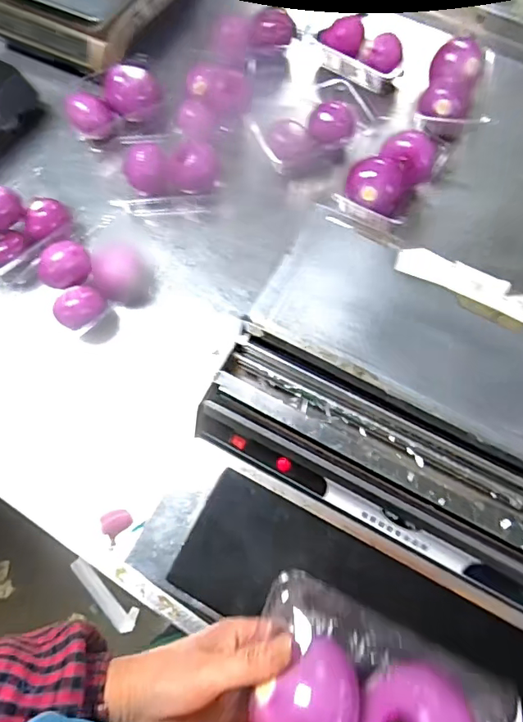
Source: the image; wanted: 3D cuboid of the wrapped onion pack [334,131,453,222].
[{"bbox_3d":[0.197,-0.279,0.776,0.107,0.065,0.179,30,72,11],"label":"wrapped onion pack"}]

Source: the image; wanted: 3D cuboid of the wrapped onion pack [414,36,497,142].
[{"bbox_3d":[0.332,-0.457,0.851,0.119,0.064,0.184,18,70,7],"label":"wrapped onion pack"}]

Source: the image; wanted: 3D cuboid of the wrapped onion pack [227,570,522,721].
[{"bbox_3d":[0.073,0.235,0.343,0.166,0.076,0.109,26,71,10],"label":"wrapped onion pack"}]

